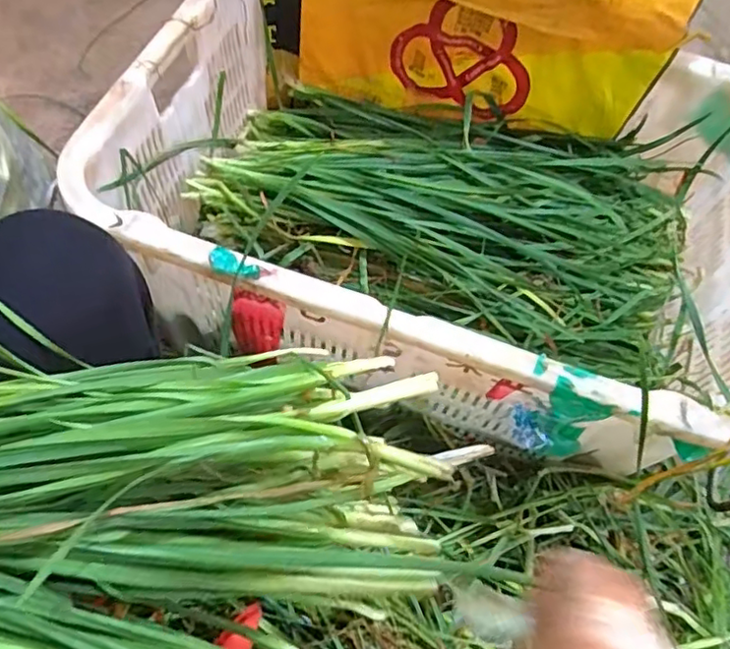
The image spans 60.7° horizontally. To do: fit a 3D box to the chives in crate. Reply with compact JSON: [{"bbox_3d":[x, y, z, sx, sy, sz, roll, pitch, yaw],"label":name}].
[{"bbox_3d":[0.097,-0.146,0.783,0.601,0.100,0.338,20,62,7],"label":"chives in crate"}]

